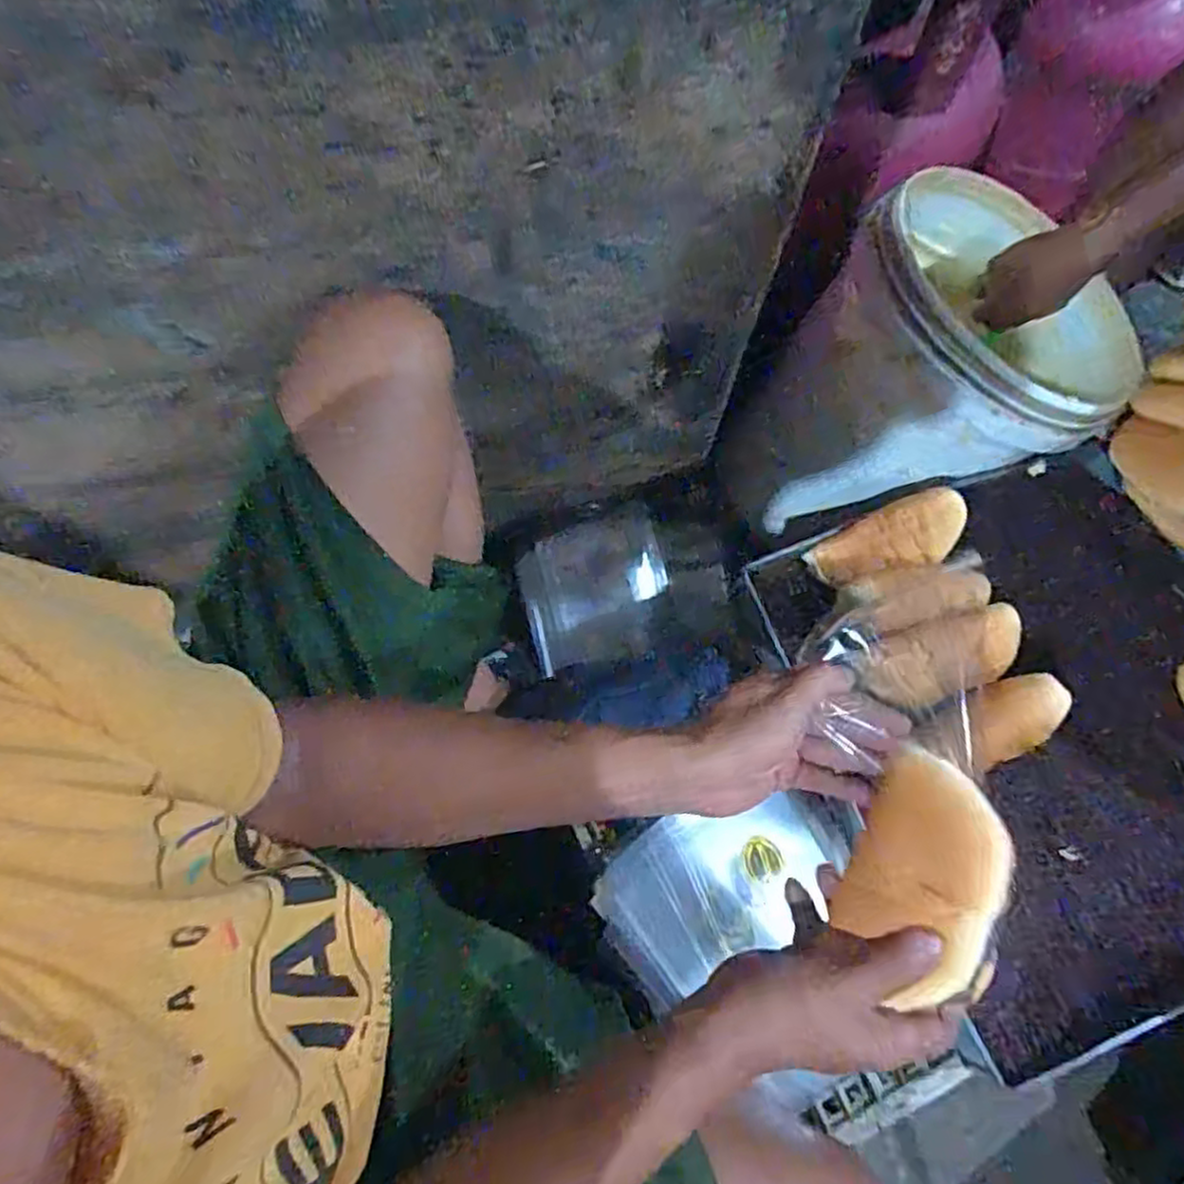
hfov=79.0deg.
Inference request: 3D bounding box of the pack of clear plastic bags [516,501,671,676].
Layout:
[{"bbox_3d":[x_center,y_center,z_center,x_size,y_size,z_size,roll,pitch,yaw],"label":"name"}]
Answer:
[{"bbox_3d":[0.007,0.001,0.863,0.174,0.023,0.166,-17,99,-10],"label":"pack of clear plastic bags"}]

